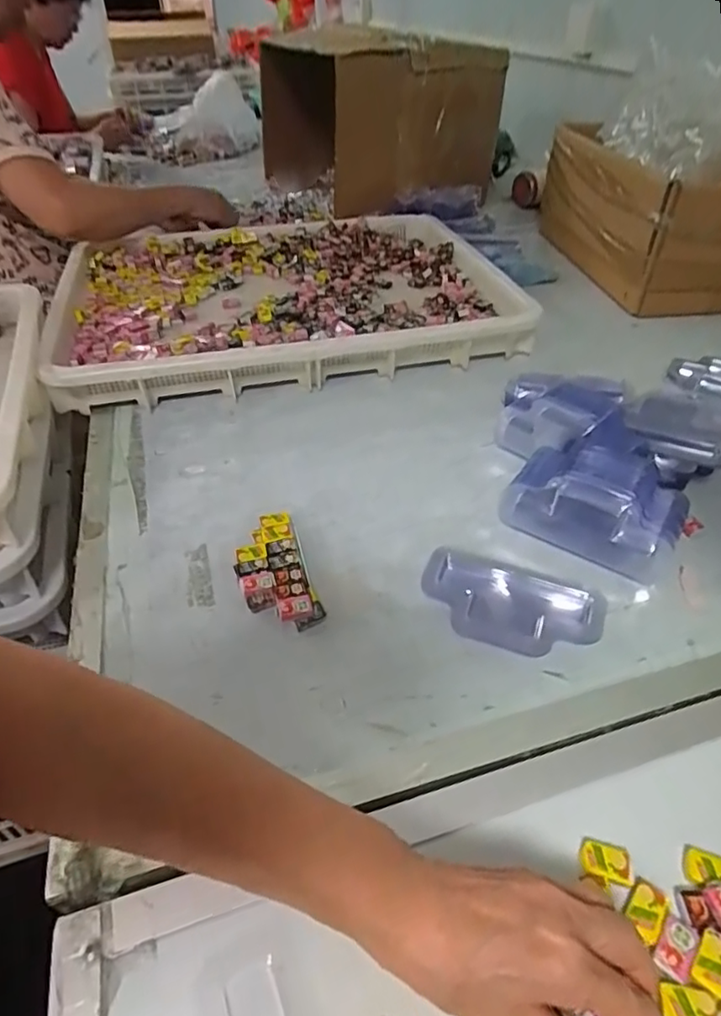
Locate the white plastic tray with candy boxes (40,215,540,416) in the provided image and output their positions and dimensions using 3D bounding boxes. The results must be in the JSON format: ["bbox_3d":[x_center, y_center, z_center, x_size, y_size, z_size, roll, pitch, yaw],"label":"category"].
[{"bbox_3d":[-0.112,-0.313,0.867,0.616,0.076,0.457,-12,43,-12],"label":"white plastic tray with candy boxes"}]

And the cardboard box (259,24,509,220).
[{"bbox_3d":[0.045,-0.834,1.233,0.397,0.271,0.384,-22,46,-21],"label":"cardboard box"}]

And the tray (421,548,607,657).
[{"bbox_3d":[0.121,0.075,0.467,0.139,0.016,0.088,11,43,13],"label":"tray"}]

